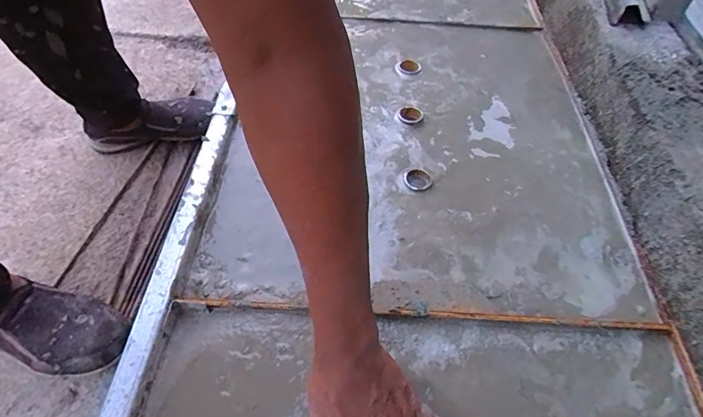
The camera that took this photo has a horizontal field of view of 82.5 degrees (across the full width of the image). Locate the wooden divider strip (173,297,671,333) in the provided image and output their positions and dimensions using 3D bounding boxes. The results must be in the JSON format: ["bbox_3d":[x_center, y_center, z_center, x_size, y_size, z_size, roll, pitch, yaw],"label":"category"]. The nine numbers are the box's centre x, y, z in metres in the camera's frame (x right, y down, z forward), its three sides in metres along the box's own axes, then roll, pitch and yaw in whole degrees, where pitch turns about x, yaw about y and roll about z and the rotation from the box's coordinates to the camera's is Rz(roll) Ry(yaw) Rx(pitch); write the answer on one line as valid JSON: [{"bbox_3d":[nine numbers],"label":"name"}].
[{"bbox_3d":[0.087,0.126,0.476,0.575,0.013,0.013,3,54,-2],"label":"wooden divider strip"}]

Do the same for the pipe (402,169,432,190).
[{"bbox_3d":[0.098,-0.044,0.607,0.042,0.007,0.039,2,54,-3],"label":"pipe"}]

